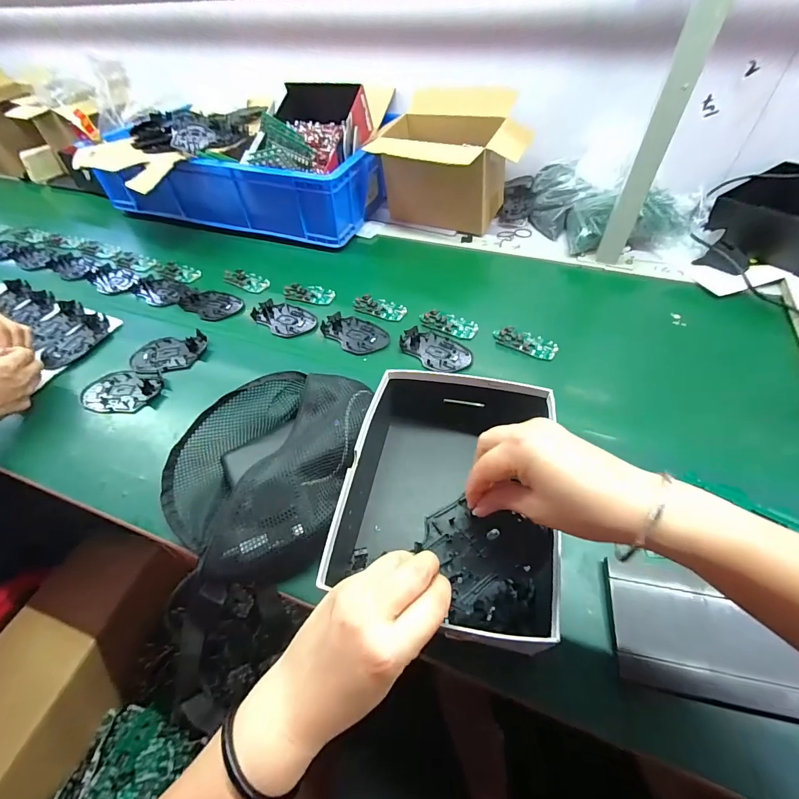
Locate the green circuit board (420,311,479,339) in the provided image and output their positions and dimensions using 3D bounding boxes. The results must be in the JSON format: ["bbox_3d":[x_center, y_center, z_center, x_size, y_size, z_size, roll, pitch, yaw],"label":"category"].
[{"bbox_3d":[0.081,-0.126,0.637,0.096,0.009,0.044,18,55,16],"label":"green circuit board"}]

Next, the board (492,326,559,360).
[{"bbox_3d":[0.197,-0.091,0.598,0.096,0.008,0.045,28,58,22],"label":"board"}]

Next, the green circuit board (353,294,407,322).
[{"bbox_3d":[-0.034,-0.162,0.670,0.091,0.012,0.046,16,54,15],"label":"green circuit board"}]

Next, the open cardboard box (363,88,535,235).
[{"bbox_3d":[0.096,-0.479,0.796,0.299,0.203,0.222,14,54,13],"label":"open cardboard box"}]

